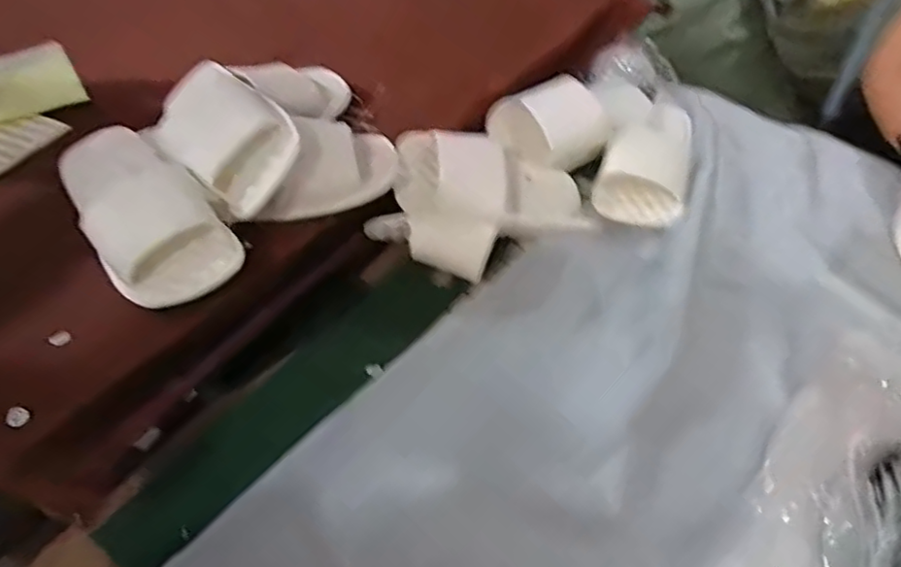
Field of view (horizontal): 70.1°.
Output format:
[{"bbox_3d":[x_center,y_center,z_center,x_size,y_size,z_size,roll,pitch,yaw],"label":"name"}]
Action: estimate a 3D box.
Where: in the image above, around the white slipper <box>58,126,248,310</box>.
[{"bbox_3d":[-0.268,-0.069,0.557,0.098,0.045,0.220,-29,55,-26],"label":"white slipper"}]

